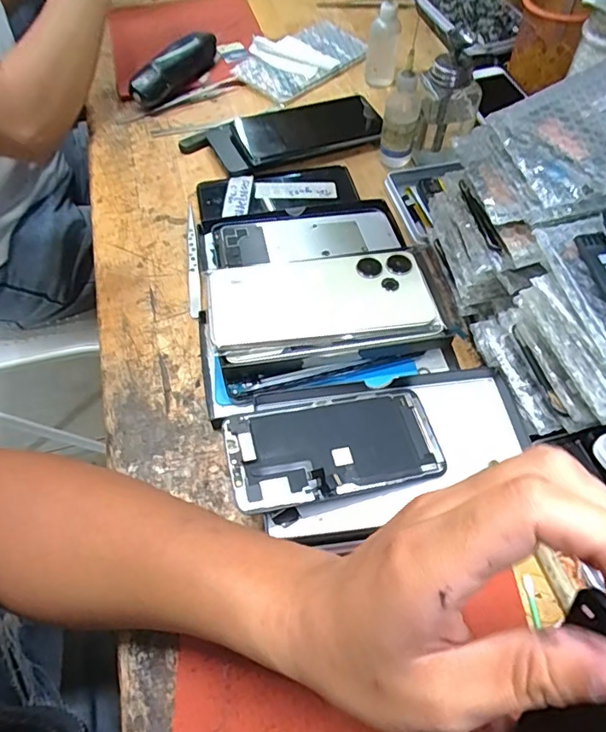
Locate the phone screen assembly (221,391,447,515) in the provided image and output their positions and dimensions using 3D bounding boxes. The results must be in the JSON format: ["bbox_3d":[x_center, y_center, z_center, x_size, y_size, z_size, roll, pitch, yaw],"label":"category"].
[{"bbox_3d":[0.021,0.052,0.336,0.136,0.008,0.068,-6,58,-13],"label":"phone screen assembly"}]

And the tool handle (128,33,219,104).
[{"bbox_3d":[-0.138,-0.328,0.569,0.025,0.043,0.119,39,65,23],"label":"tool handle"}]

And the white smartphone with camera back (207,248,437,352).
[{"bbox_3d":[0.013,-0.056,0.406,0.169,0.009,0.084,-7,63,-7],"label":"white smartphone with camera back"}]

